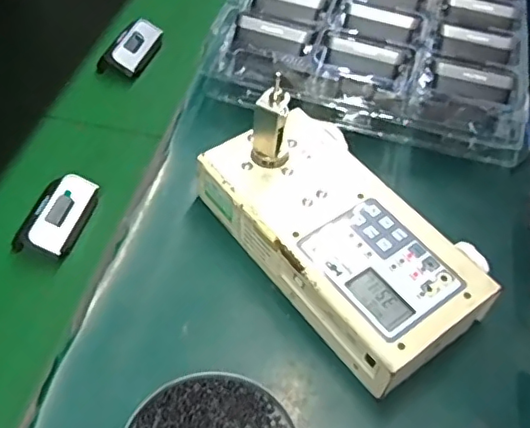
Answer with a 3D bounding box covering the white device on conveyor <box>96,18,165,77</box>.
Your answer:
[{"bbox_3d":[-0.140,-0.174,0.625,0.035,0.029,0.086,17,53,12],"label":"white device on conveyor"}]

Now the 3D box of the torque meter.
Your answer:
[{"bbox_3d":[0.060,0.000,0.440,0.119,0.101,0.228,-30,58,-22],"label":"torque meter"}]

